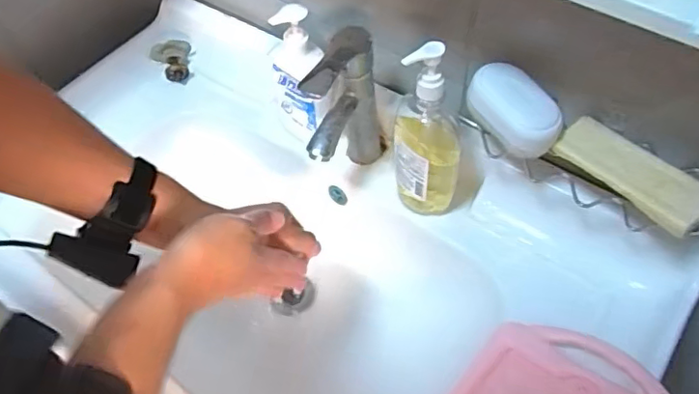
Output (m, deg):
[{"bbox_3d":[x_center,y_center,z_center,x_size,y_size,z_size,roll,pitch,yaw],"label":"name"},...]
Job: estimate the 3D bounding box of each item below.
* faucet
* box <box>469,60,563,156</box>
[{"bbox_3d":[-0.006,-0.078,0.634,0.054,0.187,0.123,14,57,13],"label":"faucet"},{"bbox_3d":[0.153,-0.082,0.534,0.053,0.044,0.099,-31,59,-17],"label":"box"}]

